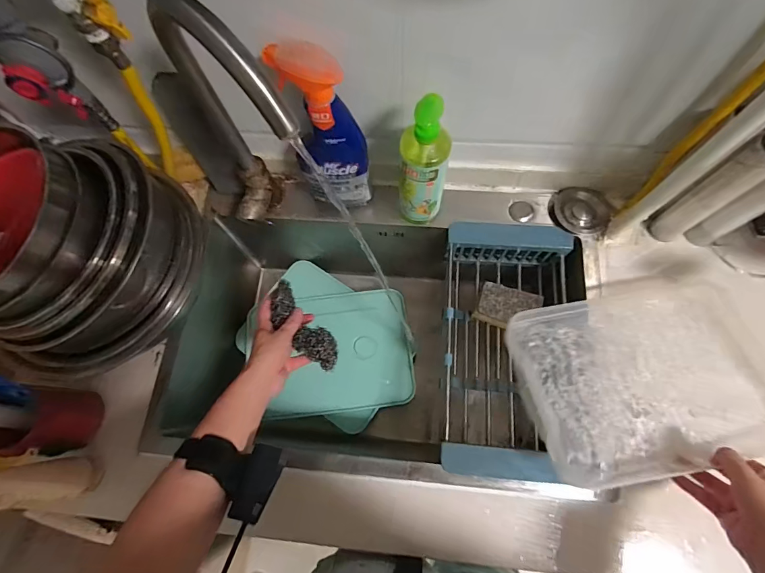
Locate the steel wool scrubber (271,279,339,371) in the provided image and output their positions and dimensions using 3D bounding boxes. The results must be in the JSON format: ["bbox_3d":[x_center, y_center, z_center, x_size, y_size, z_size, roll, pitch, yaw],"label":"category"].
[{"bbox_3d":[-0.114,0.055,0.539,0.048,0.024,0.143,-40,69,-10],"label":"steel wool scrubber"}]

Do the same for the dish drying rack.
[{"bbox_3d":[0.191,0.085,0.595,0.184,0.107,0.372,4,72,4],"label":"dish drying rack"}]

